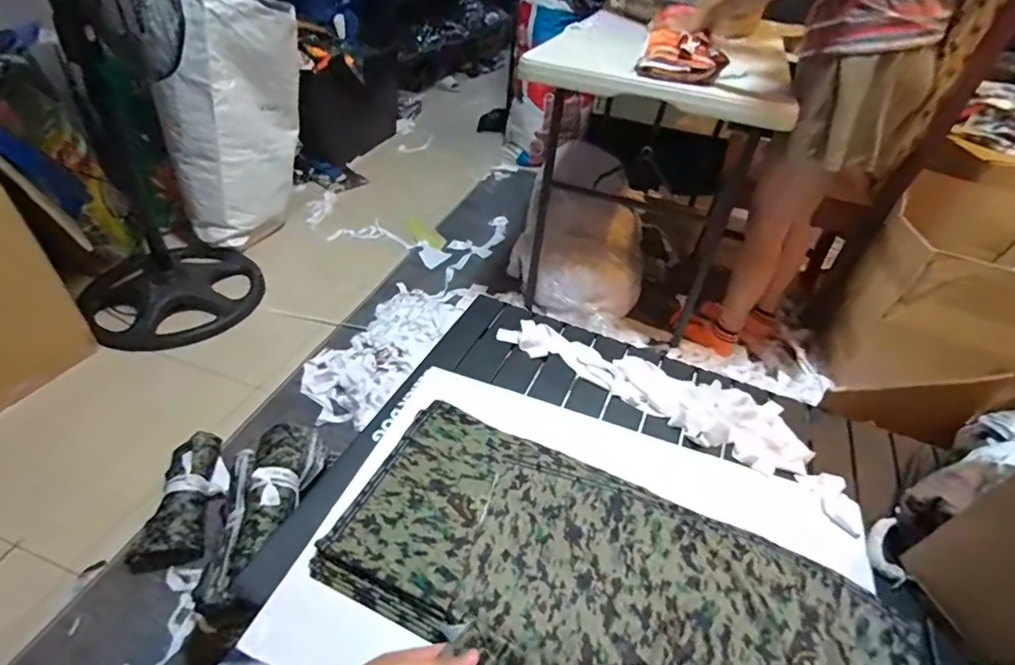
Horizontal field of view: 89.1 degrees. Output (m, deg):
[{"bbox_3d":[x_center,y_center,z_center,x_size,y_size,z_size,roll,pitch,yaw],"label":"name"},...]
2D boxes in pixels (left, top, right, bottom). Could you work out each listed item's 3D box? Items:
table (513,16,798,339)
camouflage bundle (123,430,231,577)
[{"bbox_3d":[0.375,-0.444,1.494,0.599,0.674,0.612,17,41,13],"label":"table"},{"bbox_3d":[-0.654,0.334,1.055,0.118,0.080,0.285,-2,40,-10],"label":"camouflage bundle"}]

